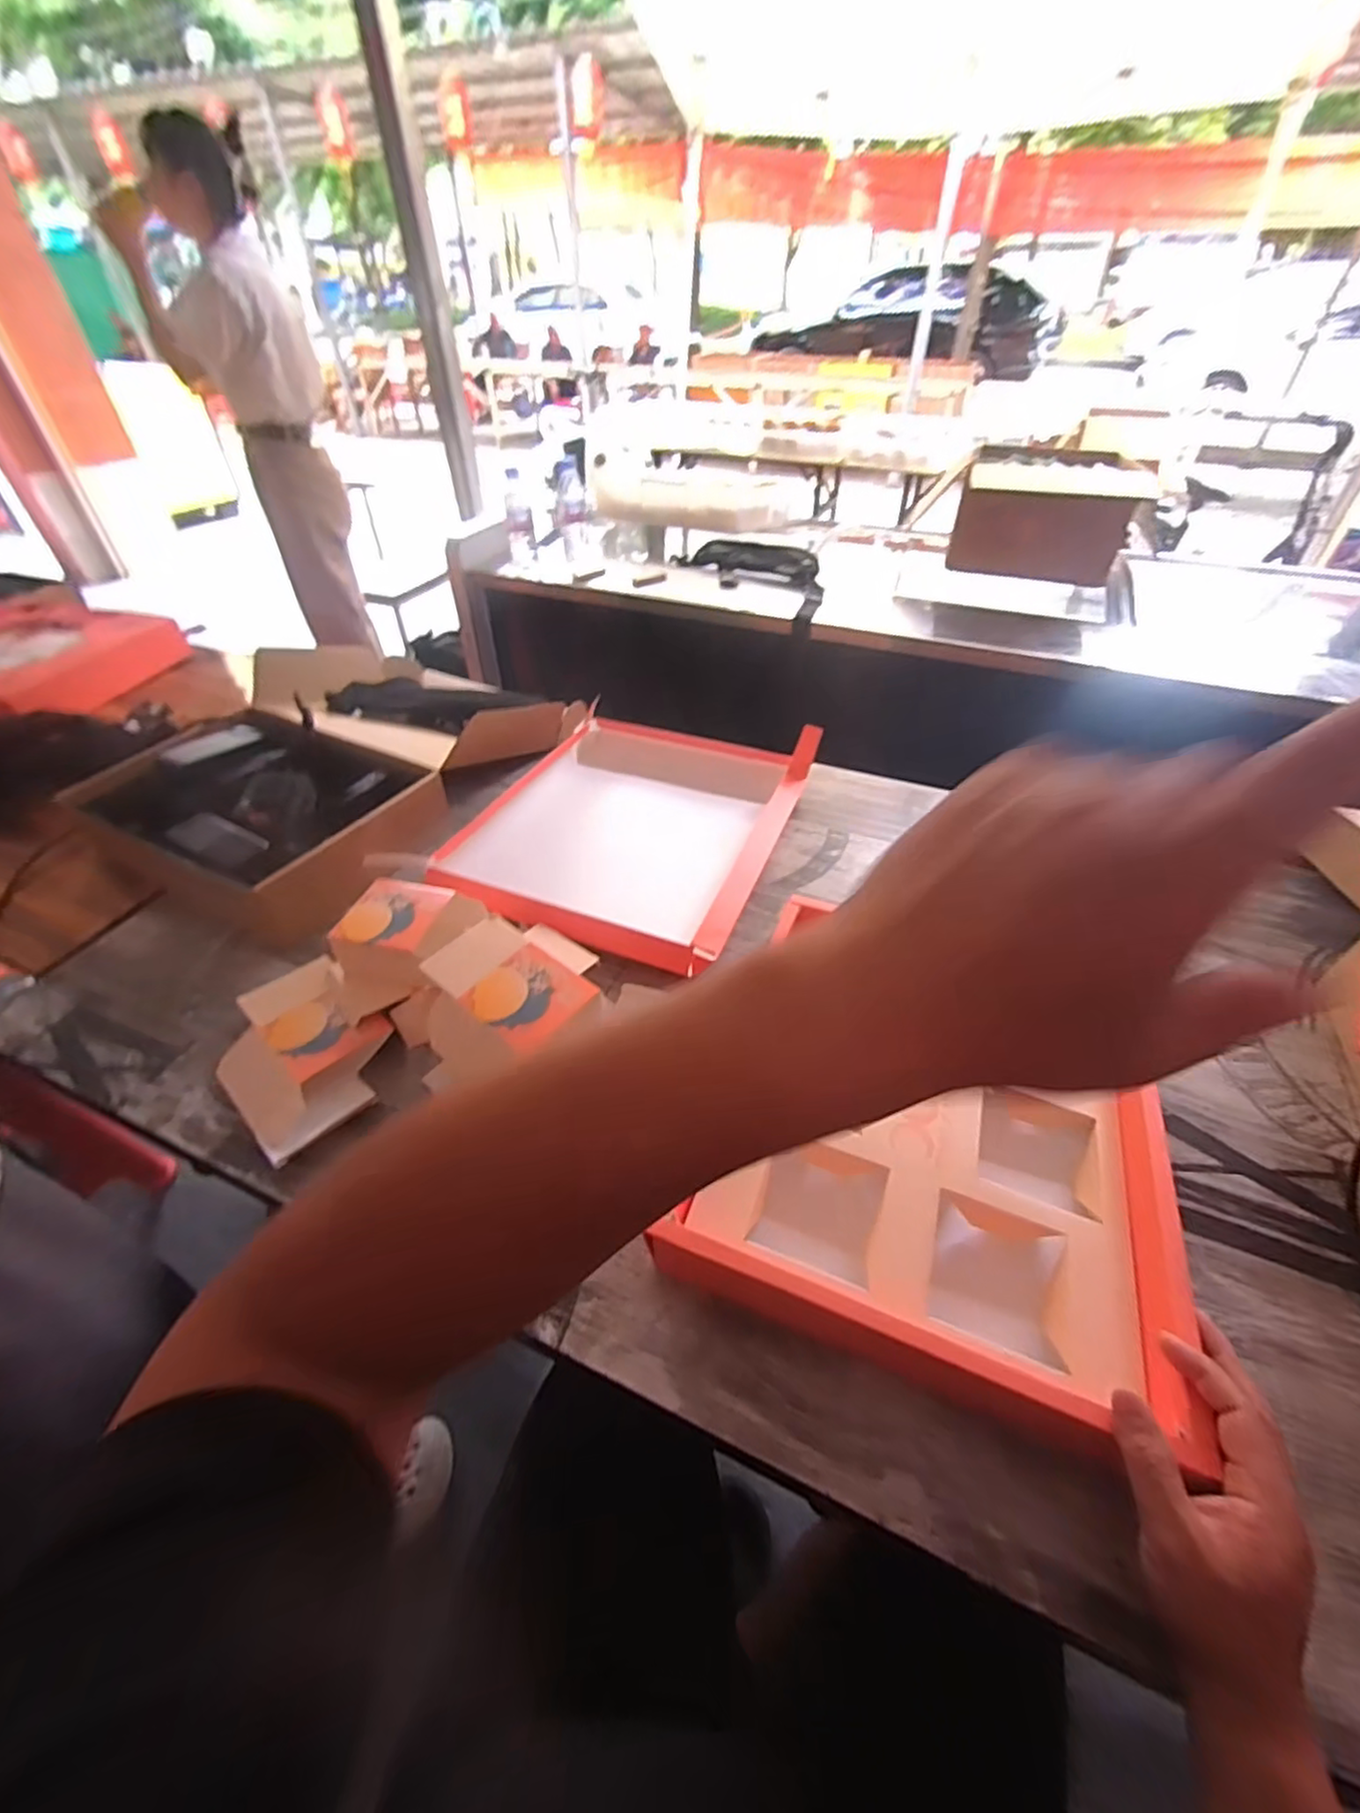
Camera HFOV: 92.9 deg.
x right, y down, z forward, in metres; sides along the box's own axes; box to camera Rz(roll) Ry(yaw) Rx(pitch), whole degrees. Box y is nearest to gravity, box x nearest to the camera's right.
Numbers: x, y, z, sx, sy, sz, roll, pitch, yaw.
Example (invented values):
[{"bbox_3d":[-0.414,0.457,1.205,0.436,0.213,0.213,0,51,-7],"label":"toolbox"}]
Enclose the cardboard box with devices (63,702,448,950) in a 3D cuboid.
[{"bbox_3d":[-0.512,-0.121,0.785,0.406,0.083,0.255,21,49,19],"label":"cardboard box with devices"}]

